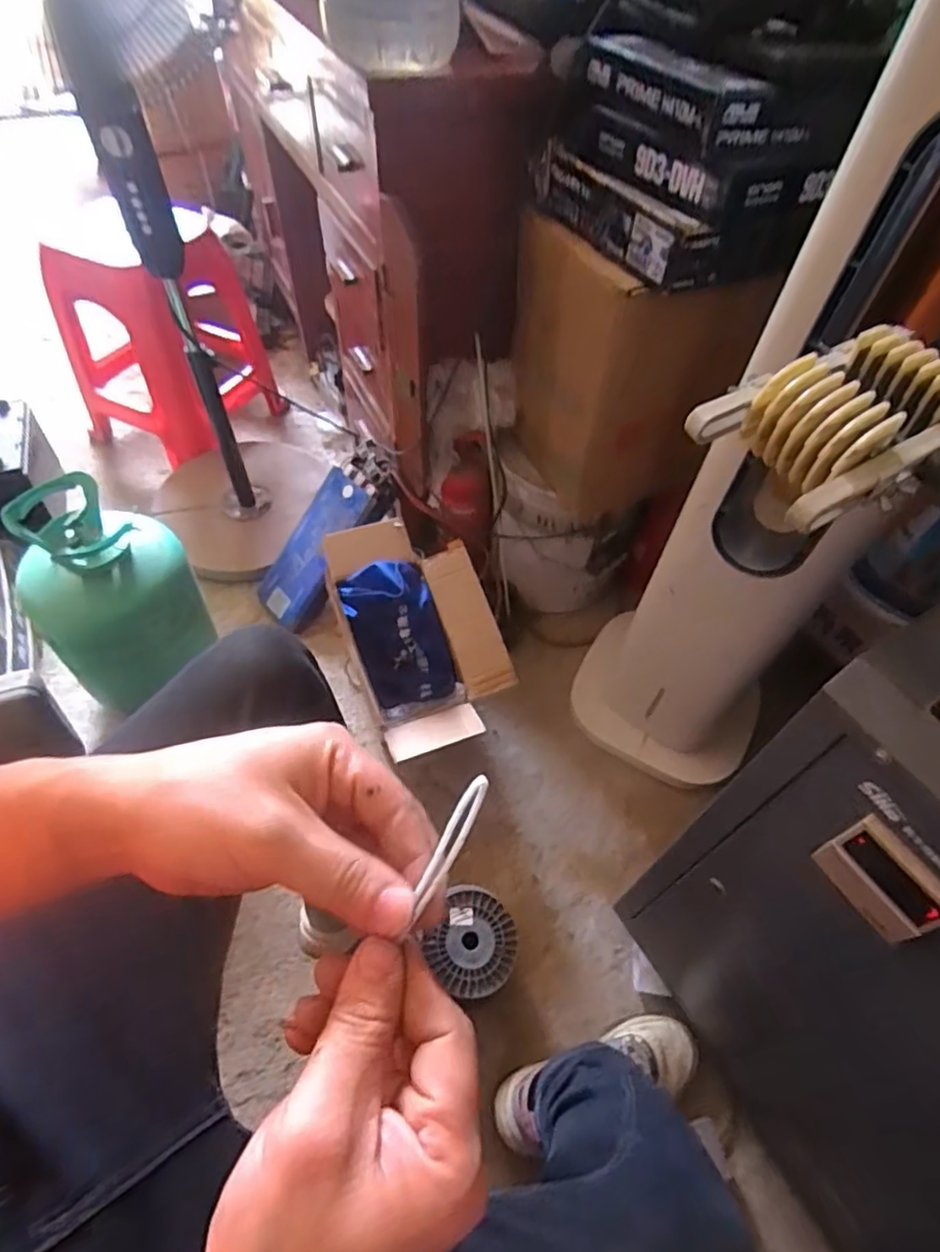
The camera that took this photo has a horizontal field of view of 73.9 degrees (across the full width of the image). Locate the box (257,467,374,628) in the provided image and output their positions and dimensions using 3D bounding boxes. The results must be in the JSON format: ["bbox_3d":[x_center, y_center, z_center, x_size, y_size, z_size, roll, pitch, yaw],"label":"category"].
[{"bbox_3d":[-0.314,-0.152,1.254,0.141,0.039,0.321,41,104,25],"label":"box"}]

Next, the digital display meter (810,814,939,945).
[{"bbox_3d":[0.283,0.176,0.430,0.017,0.068,0.071,-25,58,-19],"label":"digital display meter"}]

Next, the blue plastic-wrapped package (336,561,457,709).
[{"bbox_3d":[-0.119,0.013,1.016,0.146,0.232,0.050,-22,14,-16],"label":"blue plastic-wrapped package"}]

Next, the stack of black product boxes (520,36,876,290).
[{"bbox_3d":[0.237,-0.545,0.725,0.195,0.179,0.289,-21,57,-16],"label":"stack of black product boxes"}]

